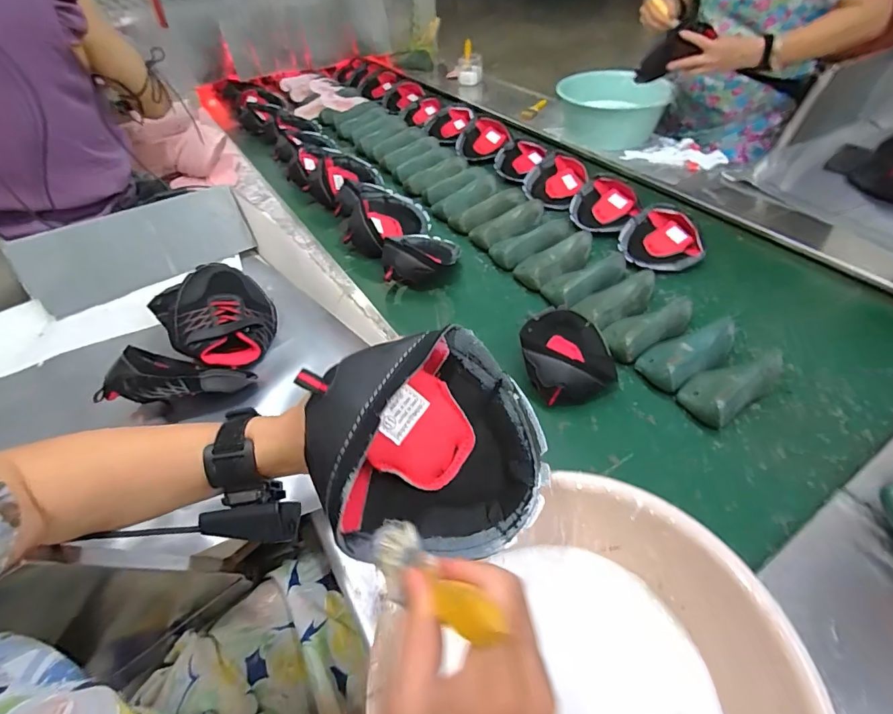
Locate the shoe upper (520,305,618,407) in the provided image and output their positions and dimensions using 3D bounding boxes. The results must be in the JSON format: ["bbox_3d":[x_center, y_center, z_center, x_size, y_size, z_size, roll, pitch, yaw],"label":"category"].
[{"bbox_3d":[0.190,-0.009,0.694,0.142,0.072,0.181,7,49,9],"label":"shoe upper"}]

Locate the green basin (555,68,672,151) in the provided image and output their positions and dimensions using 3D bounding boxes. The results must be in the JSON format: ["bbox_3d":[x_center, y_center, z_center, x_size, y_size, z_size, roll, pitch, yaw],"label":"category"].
[{"bbox_3d":[0.476,-0.728,1.294,0.291,0.126,0.296,15,51,16],"label":"green basin"}]

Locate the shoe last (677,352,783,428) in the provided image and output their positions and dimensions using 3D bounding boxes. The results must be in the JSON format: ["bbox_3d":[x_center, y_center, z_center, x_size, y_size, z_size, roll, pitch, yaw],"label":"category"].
[{"bbox_3d":[0.435,0.032,0.659,0.183,0.058,0.085,-28,53,-20],"label":"shoe last"}]

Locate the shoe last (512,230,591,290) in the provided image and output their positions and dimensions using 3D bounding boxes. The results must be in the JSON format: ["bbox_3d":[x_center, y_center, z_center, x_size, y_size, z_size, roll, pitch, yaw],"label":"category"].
[{"bbox_3d":[0.221,-0.197,0.883,0.168,0.058,0.094,-32,54,-23],"label":"shoe last"}]

